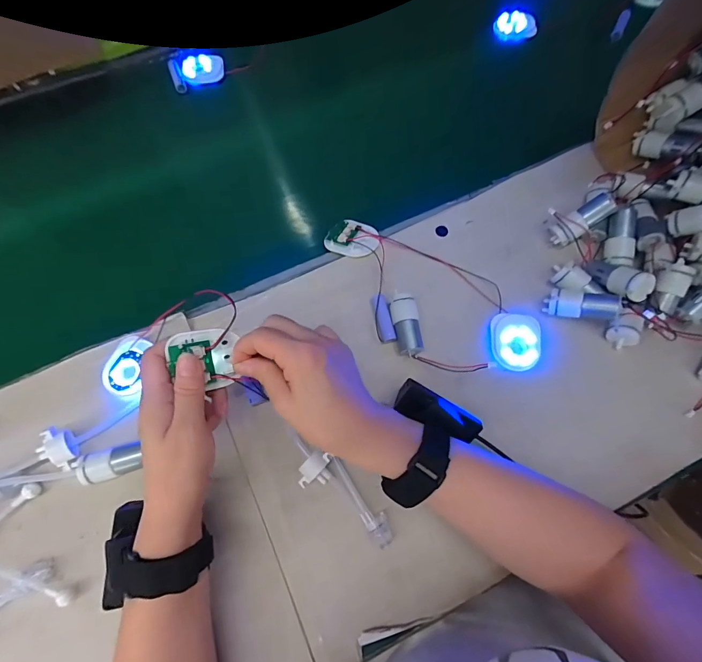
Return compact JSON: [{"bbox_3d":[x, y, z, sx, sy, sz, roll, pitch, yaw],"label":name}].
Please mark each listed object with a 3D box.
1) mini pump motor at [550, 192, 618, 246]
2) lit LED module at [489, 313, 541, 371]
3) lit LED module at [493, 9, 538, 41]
[{"bbox_3d":[0.242,-0.116,0.402,0.063,0.022,0.026,-36,76,17],"label":"mini pump motor"},{"bbox_3d":[0.165,0.010,0.381,0.048,0.011,0.058,3,70,1],"label":"lit LED module"},{"bbox_3d":[0.235,-0.436,0.545,0.060,0.004,0.036,8,107,23],"label":"lit LED module"}]

